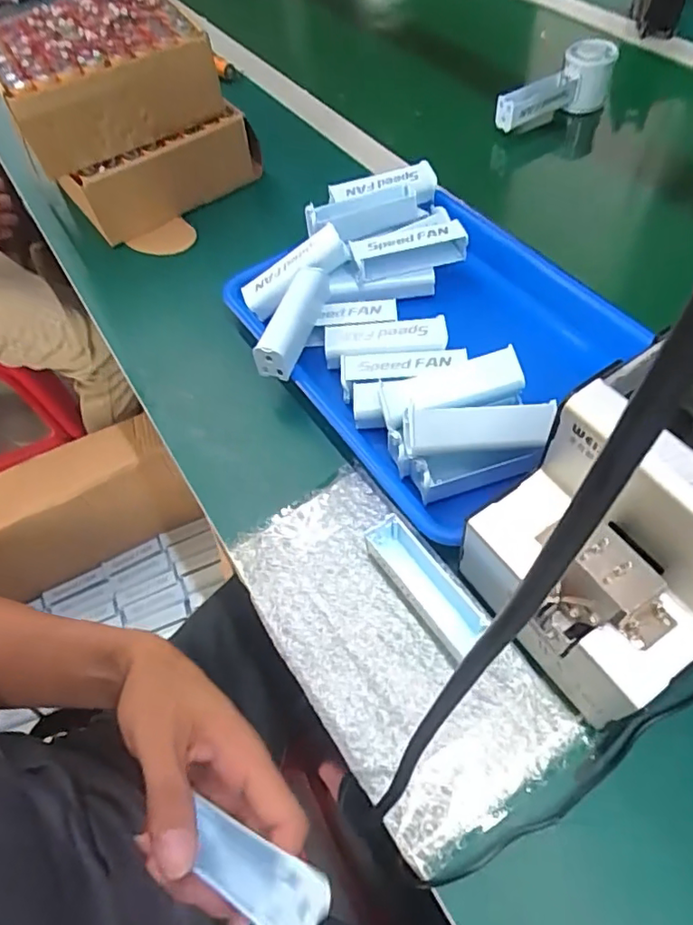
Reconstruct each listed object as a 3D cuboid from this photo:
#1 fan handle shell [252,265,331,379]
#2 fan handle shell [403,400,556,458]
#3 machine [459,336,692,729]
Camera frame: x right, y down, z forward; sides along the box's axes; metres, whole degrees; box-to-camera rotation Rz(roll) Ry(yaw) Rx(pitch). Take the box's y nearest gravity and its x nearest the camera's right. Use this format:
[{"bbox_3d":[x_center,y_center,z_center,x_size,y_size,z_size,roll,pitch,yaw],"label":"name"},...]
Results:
[{"bbox_3d":[-0.043,-0.122,0.477,0.026,0.034,0.114,12,58,13],"label":"fan handle shell"},{"bbox_3d":[0.088,-0.024,0.386,0.095,0.025,0.031,0,58,6],"label":"fan handle shell"},{"bbox_3d":[0.166,0.037,0.315,0.161,0.150,0.121,-32,59,-16],"label":"machine"}]

